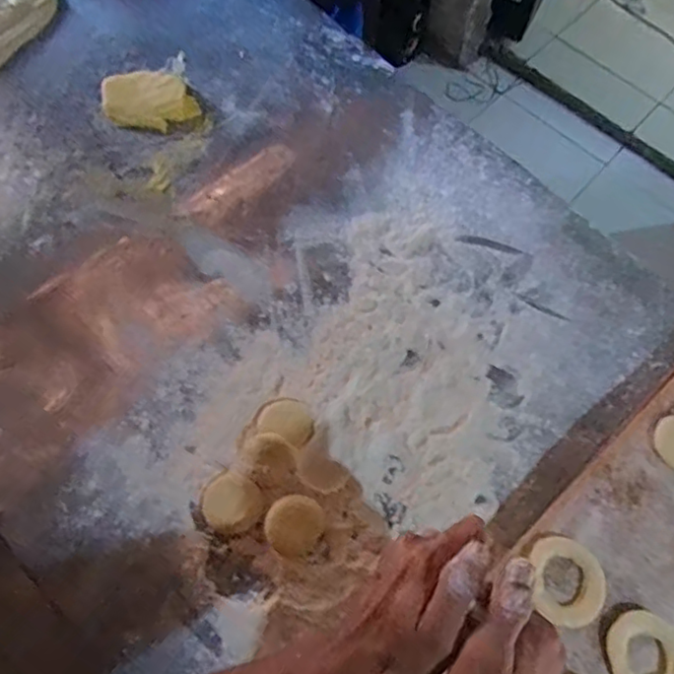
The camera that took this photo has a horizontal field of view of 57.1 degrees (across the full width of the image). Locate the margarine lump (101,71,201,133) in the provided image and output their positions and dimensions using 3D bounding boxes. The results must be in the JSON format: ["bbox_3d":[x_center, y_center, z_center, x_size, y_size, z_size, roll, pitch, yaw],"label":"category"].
[{"bbox_3d":[-0.208,-0.262,0.690,0.105,0.020,0.069,3,66,-2],"label":"margarine lump"}]

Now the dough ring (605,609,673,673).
[{"bbox_3d":[0.234,0.240,0.463,0.064,0.008,0.059,30,67,10],"label":"dough ring"}]

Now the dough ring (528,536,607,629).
[{"bbox_3d":[0.182,0.193,0.489,0.054,0.008,0.065,8,66,0],"label":"dough ring"}]

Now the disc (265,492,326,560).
[{"bbox_3d":[-0.036,0.158,0.524,0.049,0.004,0.046,4,73,-14],"label":"disc"}]

